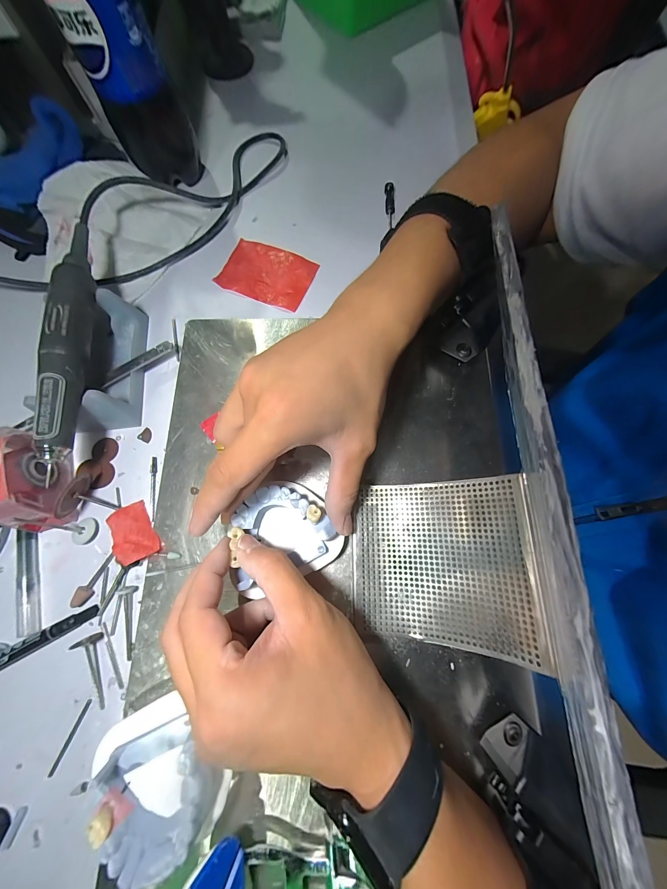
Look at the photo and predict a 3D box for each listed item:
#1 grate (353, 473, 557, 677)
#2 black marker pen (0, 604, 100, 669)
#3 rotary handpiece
[{"bbox_3d":[0.064,0.072,0.183,0.106,0.015,0.096,-8,73,31],"label":"grate"},{"bbox_3d":[-0.227,0.147,0.190,0.135,0.011,0.011,-27,76,-7],"label":"black marker pen"},{"bbox_3d":[-0.192,-0.079,0.209,0.029,0.022,0.194,-1,75,0],"label":"rotary handpiece"}]

